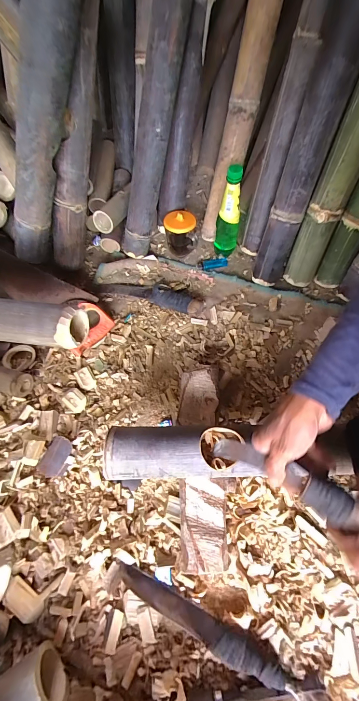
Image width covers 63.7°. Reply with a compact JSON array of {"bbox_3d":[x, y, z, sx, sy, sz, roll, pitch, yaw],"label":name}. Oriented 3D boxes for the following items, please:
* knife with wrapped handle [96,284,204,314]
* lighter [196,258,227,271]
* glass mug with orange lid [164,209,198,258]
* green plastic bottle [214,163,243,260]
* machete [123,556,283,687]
[{"bbox_3d":[-0.075,-0.143,0.702,0.273,0.034,0.059,18,65,13],"label":"knife with wrapped handle"},{"bbox_3d":[0.085,-0.226,0.756,0.085,0.010,0.027,-13,62,-3],"label":"lighter"},{"bbox_3d":[0.004,-0.302,0.751,0.081,0.102,0.082,-5,62,1],"label":"glass mug with orange lid"},{"bbox_3d":[0.113,-0.306,0.666,0.056,0.228,0.042,4,63,6],"label":"green plastic bottle"},{"bbox_3d":[0.021,0.393,0.420,0.257,0.021,0.033,22,66,14],"label":"machete"}]

